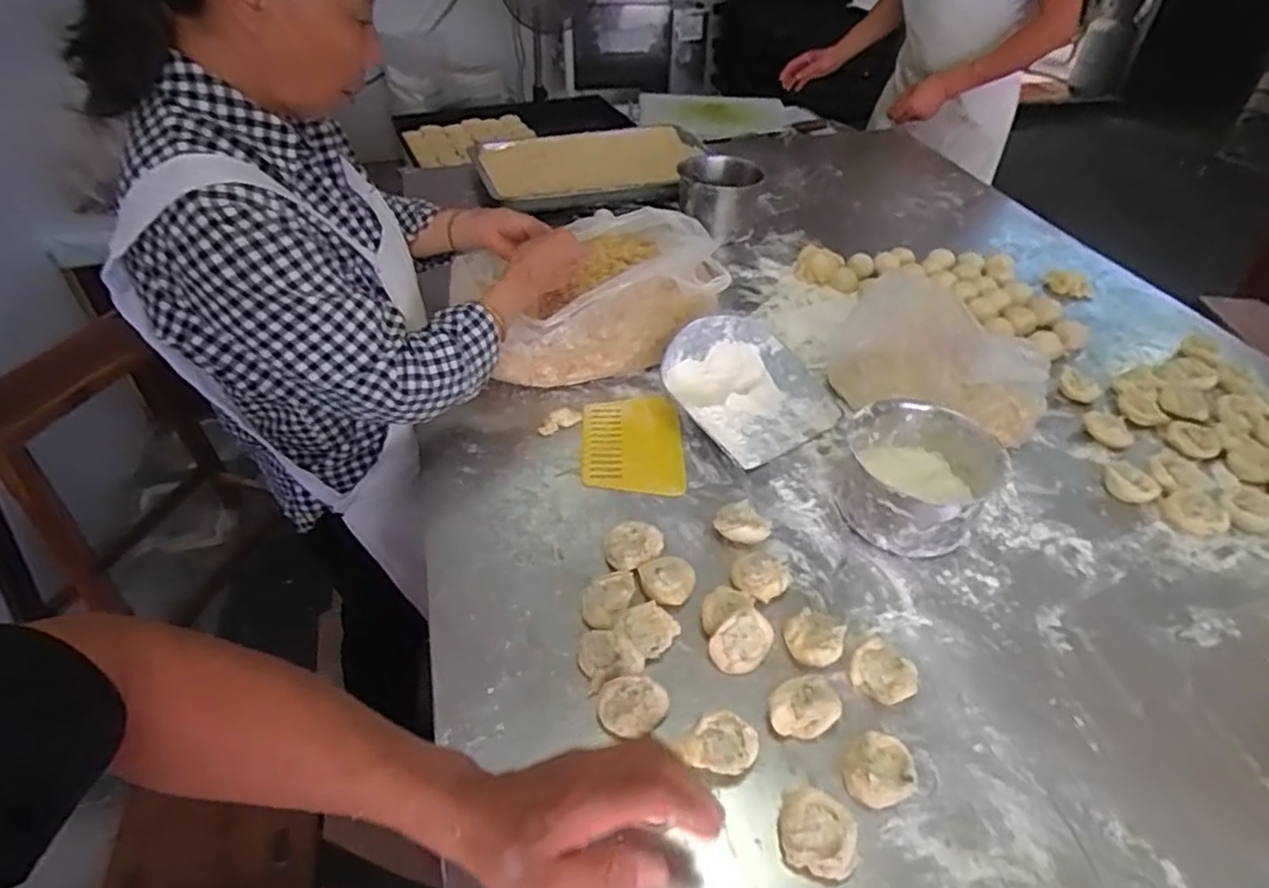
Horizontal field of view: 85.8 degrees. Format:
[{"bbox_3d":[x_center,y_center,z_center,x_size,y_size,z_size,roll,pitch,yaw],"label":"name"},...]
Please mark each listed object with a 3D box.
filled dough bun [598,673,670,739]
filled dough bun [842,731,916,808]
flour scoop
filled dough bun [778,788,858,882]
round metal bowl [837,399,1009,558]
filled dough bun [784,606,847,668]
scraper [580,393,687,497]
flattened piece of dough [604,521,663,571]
[{"bbox_3d":[-0.001,0.213,0.551,0.054,0.028,0.044,3,42,0],"label":"filled dough bun"},{"bbox_3d":[0.185,0.251,0.523,0.053,0.025,0.047,-31,52,-32],"label":"filled dough bun"},{"bbox_3d":[0.144,-0.081,0.851,0.177,0.082,0.197,-23,48,-26],"label":"flour scoop"},{"bbox_3d":[0.132,0.280,0.489,0.052,0.020,0.050,2,42,-1],"label":"filled dough bun"},{"bbox_3d":[0.294,0.035,0.713,0.139,0.093,0.151,2,42,-1],"label":"round metal bowl"},{"bbox_3d":[0.159,0.173,0.606,0.048,0.029,0.053,13,43,11],"label":"filled dough bun"},{"bbox_3d":[-0.004,-0.005,0.817,0.117,0.010,0.164,-1,46,-4],"label":"scraper"},{"bbox_3d":[-0.001,0.105,0.683,0.055,0.035,0.043,-18,46,-22],"label":"flattened piece of dough"}]

